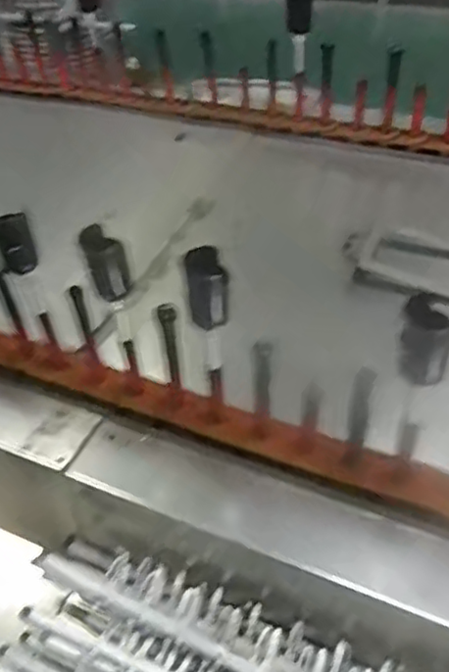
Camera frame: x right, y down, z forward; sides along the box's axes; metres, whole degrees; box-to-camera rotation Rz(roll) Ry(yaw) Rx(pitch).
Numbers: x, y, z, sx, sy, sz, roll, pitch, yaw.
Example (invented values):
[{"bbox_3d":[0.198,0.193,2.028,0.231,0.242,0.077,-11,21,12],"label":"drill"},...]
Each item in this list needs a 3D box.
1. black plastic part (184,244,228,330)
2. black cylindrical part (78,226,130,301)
[{"bbox_3d":[-0.015,-0.041,0.571,0.034,0.074,0.035,-7,44,1],"label":"black plastic part"},{"bbox_3d":[-0.113,-0.069,0.612,0.027,0.072,0.035,-30,48,-22],"label":"black cylindrical part"}]

